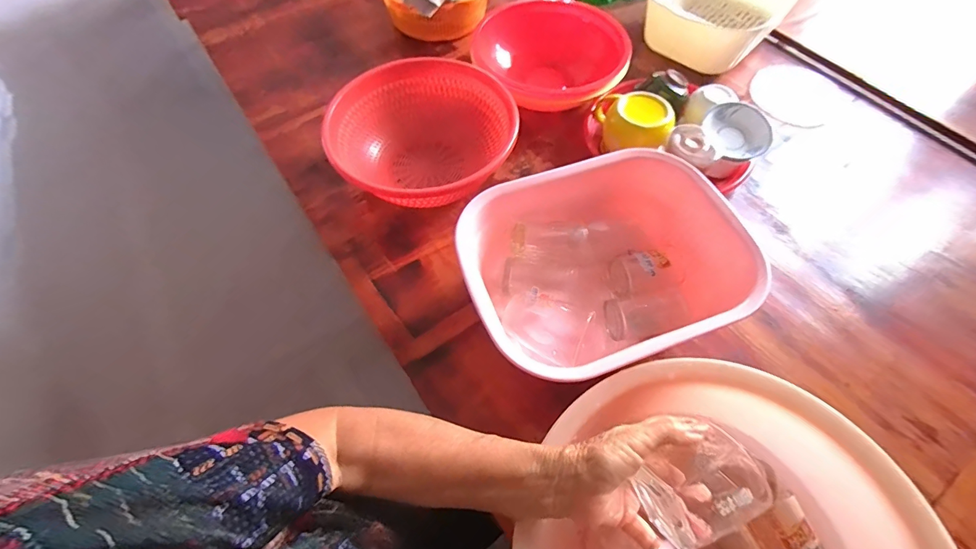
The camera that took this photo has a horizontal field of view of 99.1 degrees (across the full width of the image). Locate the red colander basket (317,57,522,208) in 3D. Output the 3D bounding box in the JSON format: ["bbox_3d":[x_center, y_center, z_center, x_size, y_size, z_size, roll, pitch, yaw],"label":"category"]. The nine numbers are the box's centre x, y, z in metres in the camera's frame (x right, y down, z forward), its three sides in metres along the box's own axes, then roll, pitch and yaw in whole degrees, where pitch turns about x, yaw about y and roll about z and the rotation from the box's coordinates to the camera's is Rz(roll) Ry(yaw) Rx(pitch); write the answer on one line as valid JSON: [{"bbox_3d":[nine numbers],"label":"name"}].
[{"bbox_3d":[-0.084,-0.198,0.610,0.257,0.094,0.237,0,61,0],"label":"red colander basket"}]

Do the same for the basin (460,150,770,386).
[{"bbox_3d":[0.139,-0.004,0.492,0.298,0.116,0.233,-19,63,-10],"label":"basin"}]

